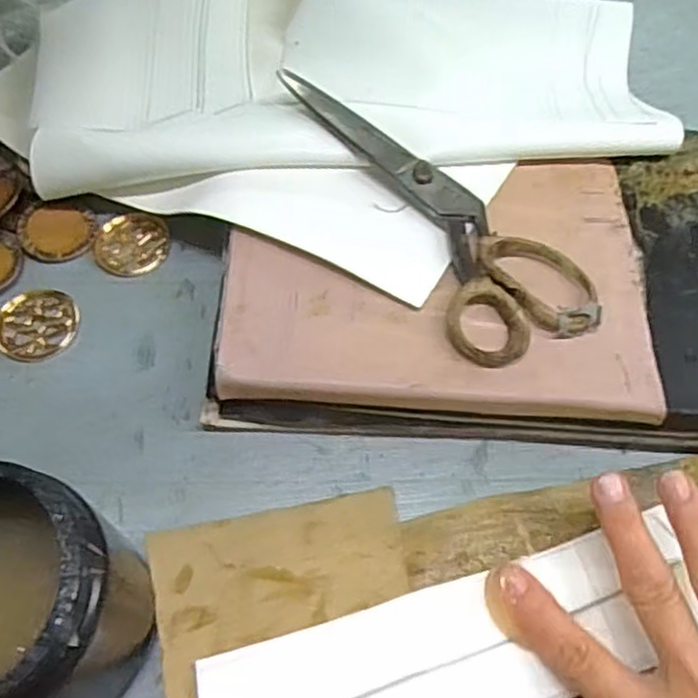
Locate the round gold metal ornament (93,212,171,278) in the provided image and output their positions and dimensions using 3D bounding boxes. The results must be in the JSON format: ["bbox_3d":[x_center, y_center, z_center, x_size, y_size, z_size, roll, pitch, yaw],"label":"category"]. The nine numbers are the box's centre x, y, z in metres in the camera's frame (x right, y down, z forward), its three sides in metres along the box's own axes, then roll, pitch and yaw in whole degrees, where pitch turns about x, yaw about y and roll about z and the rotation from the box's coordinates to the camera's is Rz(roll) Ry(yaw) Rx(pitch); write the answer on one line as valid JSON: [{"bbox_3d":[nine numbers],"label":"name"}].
[{"bbox_3d":[-0.136,-0.065,0.427,0.045,0.004,0.041,1,77,-2],"label":"round gold metal ornament"}]

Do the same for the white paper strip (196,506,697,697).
[{"bbox_3d":[0.051,0.137,0.309,0.227,0.005,0.063,-16,62,-11],"label":"white paper strip"}]

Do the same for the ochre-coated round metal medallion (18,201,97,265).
[{"bbox_3d":[-0.182,-0.074,0.426,0.045,0.005,0.041,1,61,-1],"label":"ochre-coated round metal medallion"}]

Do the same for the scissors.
[{"bbox_3d":[0.049,-0.087,0.386,0.080,0.020,0.215,-24,64,-14],"label":"scissors"}]

